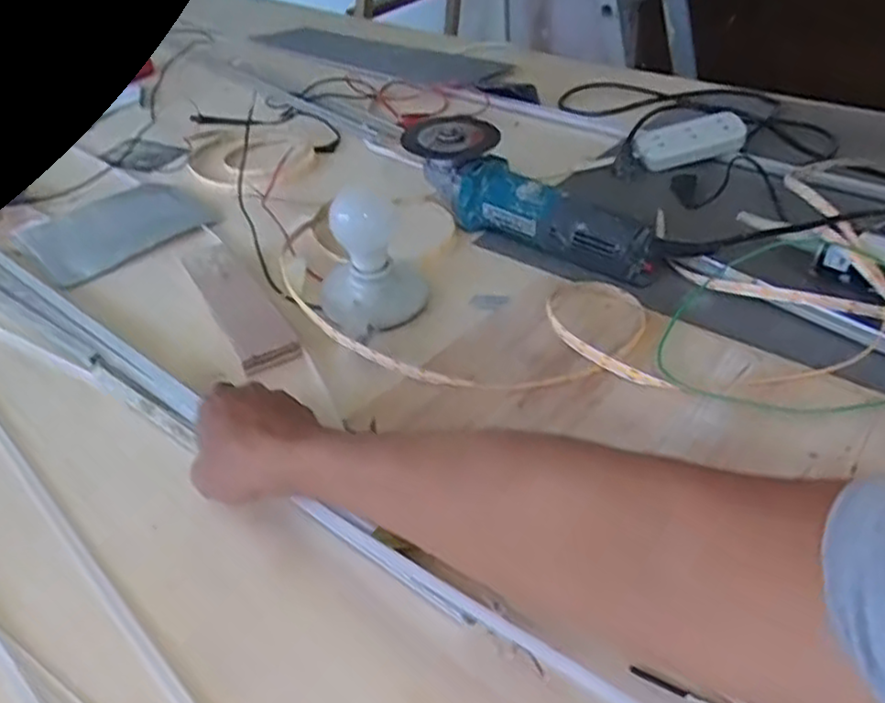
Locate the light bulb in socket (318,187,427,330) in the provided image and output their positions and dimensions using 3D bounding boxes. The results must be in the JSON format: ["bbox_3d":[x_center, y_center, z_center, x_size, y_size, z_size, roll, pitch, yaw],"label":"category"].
[{"bbox_3d":[-0.064,-0.084,0.617,0.097,0.094,0.096,-10,42,-6],"label":"light bulb in socket"}]

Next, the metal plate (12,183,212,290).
[{"bbox_3d":[-0.366,-0.138,0.790,0.160,0.008,0.177,31,53,34],"label":"metal plate"}]

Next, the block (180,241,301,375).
[{"bbox_3d":[-0.193,-0.050,0.658,0.050,0.010,0.209,-25,45,-20],"label":"block"}]

